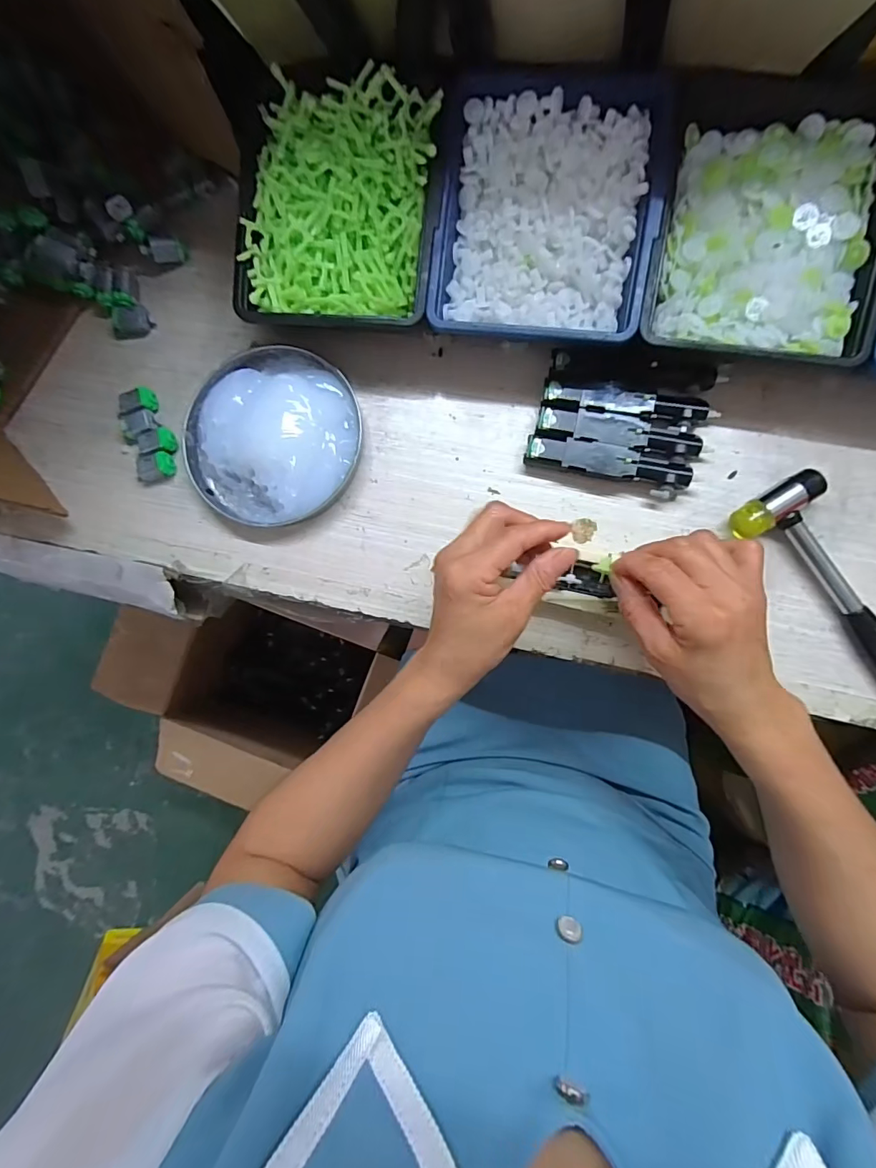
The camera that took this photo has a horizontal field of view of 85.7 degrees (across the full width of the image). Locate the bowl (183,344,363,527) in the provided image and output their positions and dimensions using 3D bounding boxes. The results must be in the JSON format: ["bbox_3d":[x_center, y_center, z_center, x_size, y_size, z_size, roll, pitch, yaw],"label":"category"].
[{"bbox_3d":[-0.135,-0.120,0.381,0.140,0.029,0.140,0,87,5],"label":"bowl"}]

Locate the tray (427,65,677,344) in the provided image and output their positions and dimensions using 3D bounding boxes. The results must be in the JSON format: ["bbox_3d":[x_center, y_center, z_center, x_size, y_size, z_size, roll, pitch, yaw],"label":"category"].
[{"bbox_3d":[0.073,-0.252,0.324,0.147,0.039,0.159,8,88,6],"label":"tray"}]

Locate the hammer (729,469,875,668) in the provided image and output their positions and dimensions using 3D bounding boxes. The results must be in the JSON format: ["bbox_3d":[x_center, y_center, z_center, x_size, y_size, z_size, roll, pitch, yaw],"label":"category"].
[{"bbox_3d":[0.303,0.028,0.333,0.061,0.021,0.229,-34,85,3],"label":"hammer"}]

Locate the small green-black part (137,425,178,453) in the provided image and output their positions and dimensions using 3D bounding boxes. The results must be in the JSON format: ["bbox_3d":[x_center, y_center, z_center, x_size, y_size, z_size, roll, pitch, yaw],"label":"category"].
[{"bbox_3d":[-0.235,-0.122,0.396,0.028,0.016,0.024,-1,87,5],"label":"small green-black part"}]

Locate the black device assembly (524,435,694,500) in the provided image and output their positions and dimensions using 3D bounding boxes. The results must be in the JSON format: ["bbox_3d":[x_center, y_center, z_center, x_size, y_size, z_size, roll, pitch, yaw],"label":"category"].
[{"bbox_3d":[0.127,-0.091,0.358,0.118,0.021,0.029,16,89,6],"label":"black device assembly"}]

